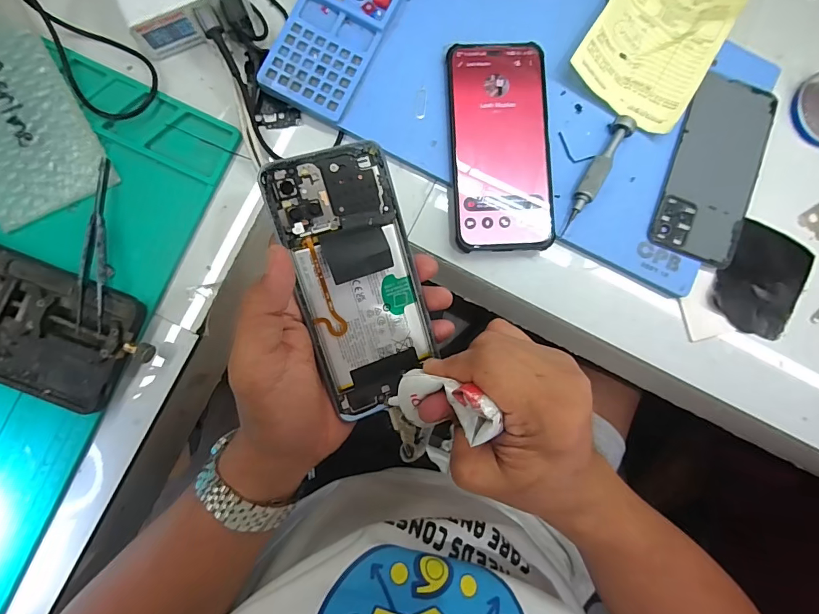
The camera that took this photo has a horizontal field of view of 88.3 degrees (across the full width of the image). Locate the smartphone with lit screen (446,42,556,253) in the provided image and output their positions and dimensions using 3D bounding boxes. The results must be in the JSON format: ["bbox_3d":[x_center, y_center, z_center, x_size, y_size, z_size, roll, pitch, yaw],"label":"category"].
[{"bbox_3d":[0.073,-0.127,0.337,0.078,0.010,0.164,-2,86,-4],"label":"smartphone with lit screen"}]

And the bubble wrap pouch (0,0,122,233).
[{"bbox_3d":[-0.306,-0.156,0.317,0.095,0.016,0.183,-27,88,-5],"label":"bubble wrap pouch"}]

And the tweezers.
[{"bbox_3d":[-0.231,-0.047,0.308,0.019,0.012,0.129,-2,86,-4],"label":"tweezers"}]

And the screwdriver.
[{"bbox_3d":[0.149,-0.106,0.339,0.017,0.010,0.106,33,85,-1],"label":"screwdriver"}]

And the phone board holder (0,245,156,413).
[{"bbox_3d":[-0.275,0.013,0.309,0.164,0.025,0.087,21,85,-2],"label":"phone board holder"}]

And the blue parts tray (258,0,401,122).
[{"bbox_3d":[-0.055,-0.227,0.334,0.070,0.011,0.152,25,85,-2],"label":"blue parts tray"}]

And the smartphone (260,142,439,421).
[{"bbox_3d":[-0.030,-0.014,0.256,0.071,0.013,0.157,-19,102,-15],"label":"smartphone"}]

